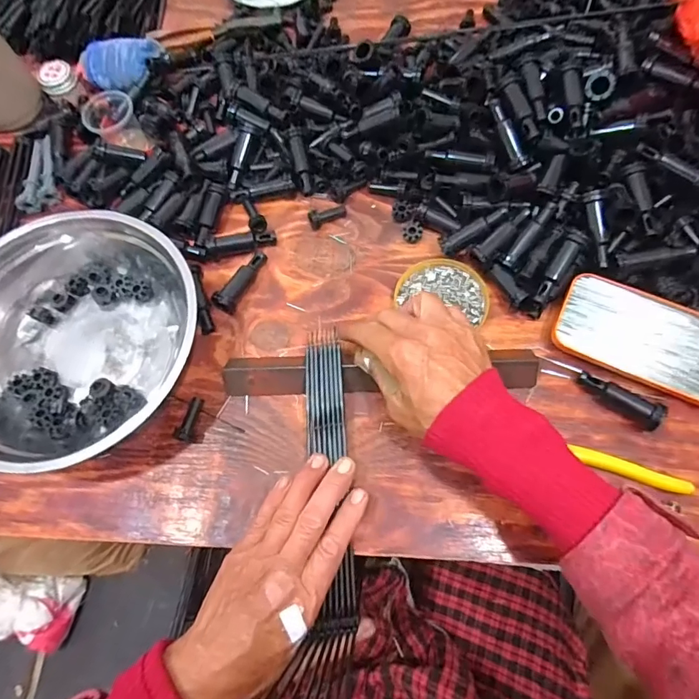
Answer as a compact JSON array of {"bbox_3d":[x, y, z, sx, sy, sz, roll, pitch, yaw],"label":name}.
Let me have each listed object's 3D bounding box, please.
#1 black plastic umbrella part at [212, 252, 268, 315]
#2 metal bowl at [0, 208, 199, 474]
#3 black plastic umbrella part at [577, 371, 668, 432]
[{"bbox_3d":[-0.104,-0.066,0.428,0.017,0.020,0.070,25,72,11],"label":"black plastic umbrella part"},{"bbox_3d":[-0.234,-0.006,0.389,0.212,0.066,0.211,-1,69,2],"label":"metal bowl"},{"bbox_3d":[0.220,0.039,0.369,0.066,0.018,0.018,35,72,29],"label":"black plastic umbrella part"}]

